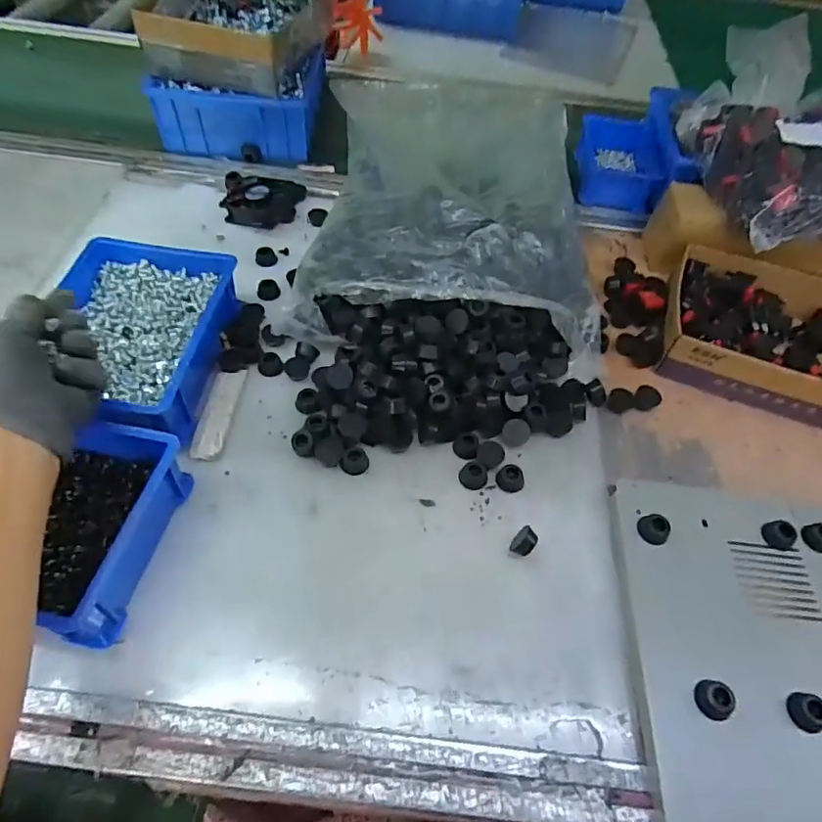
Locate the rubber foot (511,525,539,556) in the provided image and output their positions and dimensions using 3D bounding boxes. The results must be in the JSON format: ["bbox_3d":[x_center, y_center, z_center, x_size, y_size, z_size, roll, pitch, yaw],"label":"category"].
[{"bbox_3d":[0.093,0.108,0.447,0.016,0.020,0.020,34,59,19],"label":"rubber foot"}]

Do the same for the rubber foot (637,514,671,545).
[{"bbox_3d":[0.200,0.096,0.448,0.021,0.017,0.024,-32,63,-24],"label":"rubber foot"}]

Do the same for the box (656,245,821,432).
[{"bbox_3d":[0.373,-0.087,0.572,0.203,0.053,0.178,20,56,9],"label":"box"}]

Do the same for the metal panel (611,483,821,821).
[{"bbox_3d":[0.242,0.180,0.397,0.155,0.027,0.266,6,55,-1],"label":"metal panel"}]

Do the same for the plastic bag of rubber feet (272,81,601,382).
[{"bbox_3d":[0.051,-0.255,0.655,0.321,0.098,0.445,6,55,0],"label":"plastic bag of rubber feet"}]

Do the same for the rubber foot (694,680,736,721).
[{"bbox_3d":[0.210,0.200,0.377,0.022,0.017,0.023,3,55,-2],"label":"rubber foot"}]

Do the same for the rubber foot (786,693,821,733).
[{"bbox_3d":[0.273,0.207,0.375,0.019,0.018,0.023,-6,56,-9],"label":"rubber foot"}]

